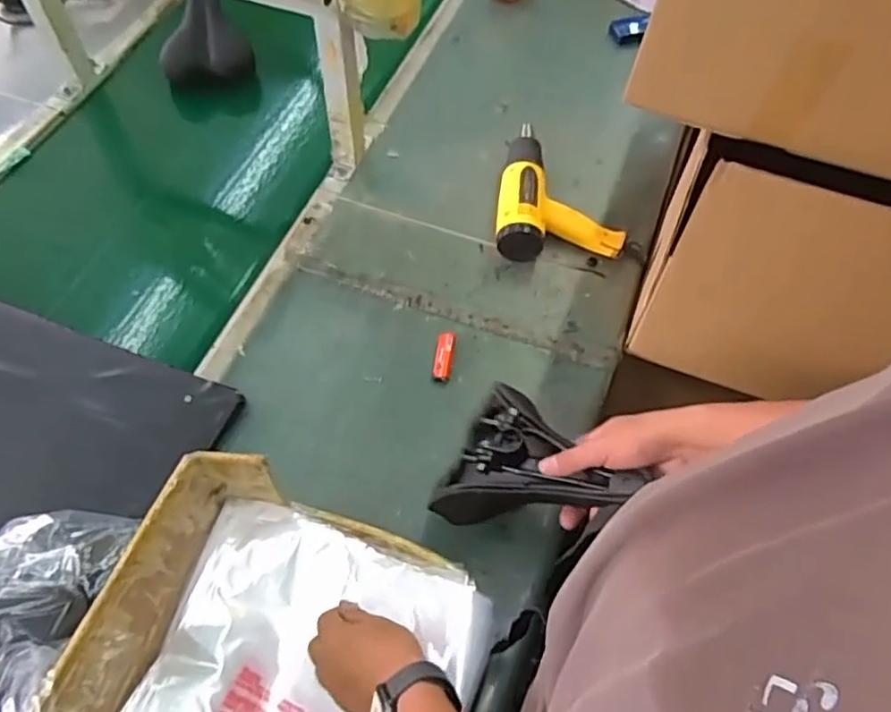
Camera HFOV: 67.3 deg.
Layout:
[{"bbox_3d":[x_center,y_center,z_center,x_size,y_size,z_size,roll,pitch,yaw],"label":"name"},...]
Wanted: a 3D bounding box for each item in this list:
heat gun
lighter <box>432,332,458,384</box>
[{"bbox_3d":[0.185,-0.257,1.054,0.197,0.070,0.248,7,59,2],"label":"heat gun"},{"bbox_3d":[-0.001,-0.001,0.927,0.027,0.014,0.080,8,59,3],"label":"lighter"}]

